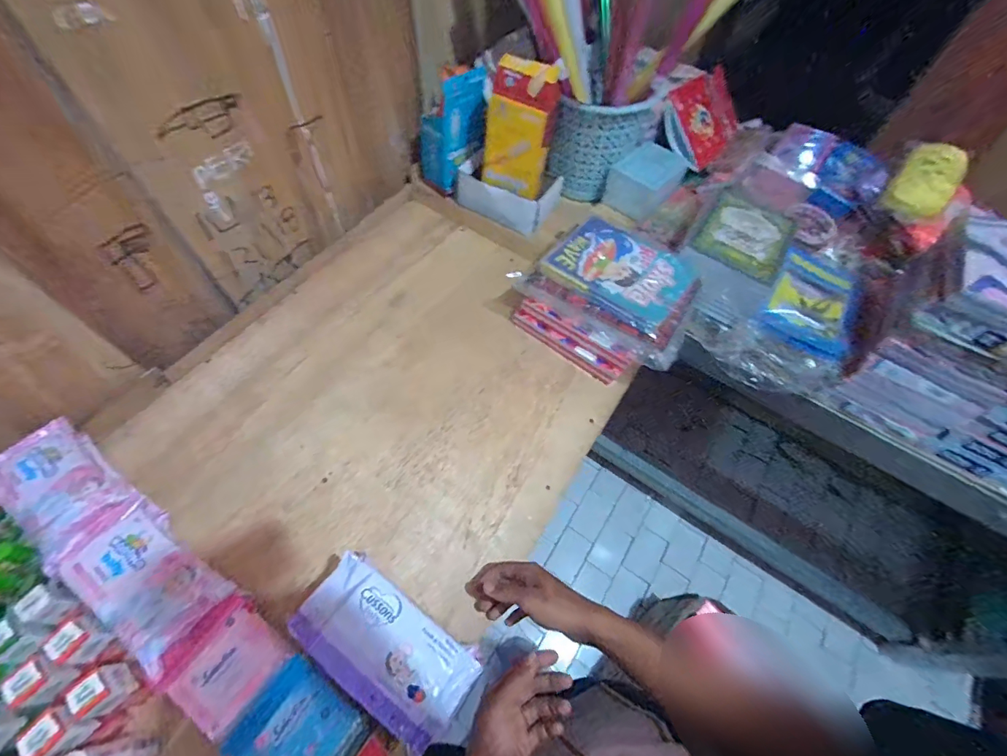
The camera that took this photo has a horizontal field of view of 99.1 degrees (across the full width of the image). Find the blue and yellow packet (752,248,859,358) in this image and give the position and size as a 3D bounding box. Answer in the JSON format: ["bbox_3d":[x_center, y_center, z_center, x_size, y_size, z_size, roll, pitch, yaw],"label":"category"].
[{"bbox_3d":[0.541,-0.143,0.753,0.139,0.038,0.230,34,60,10],"label":"blue and yellow packet"}]

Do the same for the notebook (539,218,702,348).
[{"bbox_3d":[0.199,-0.175,0.714,0.244,0.028,0.182,38,66,17],"label":"notebook"}]

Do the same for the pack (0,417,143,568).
[{"bbox_3d":[-0.563,0.141,0.546,0.199,0.039,0.102,33,64,14],"label":"pack"}]

